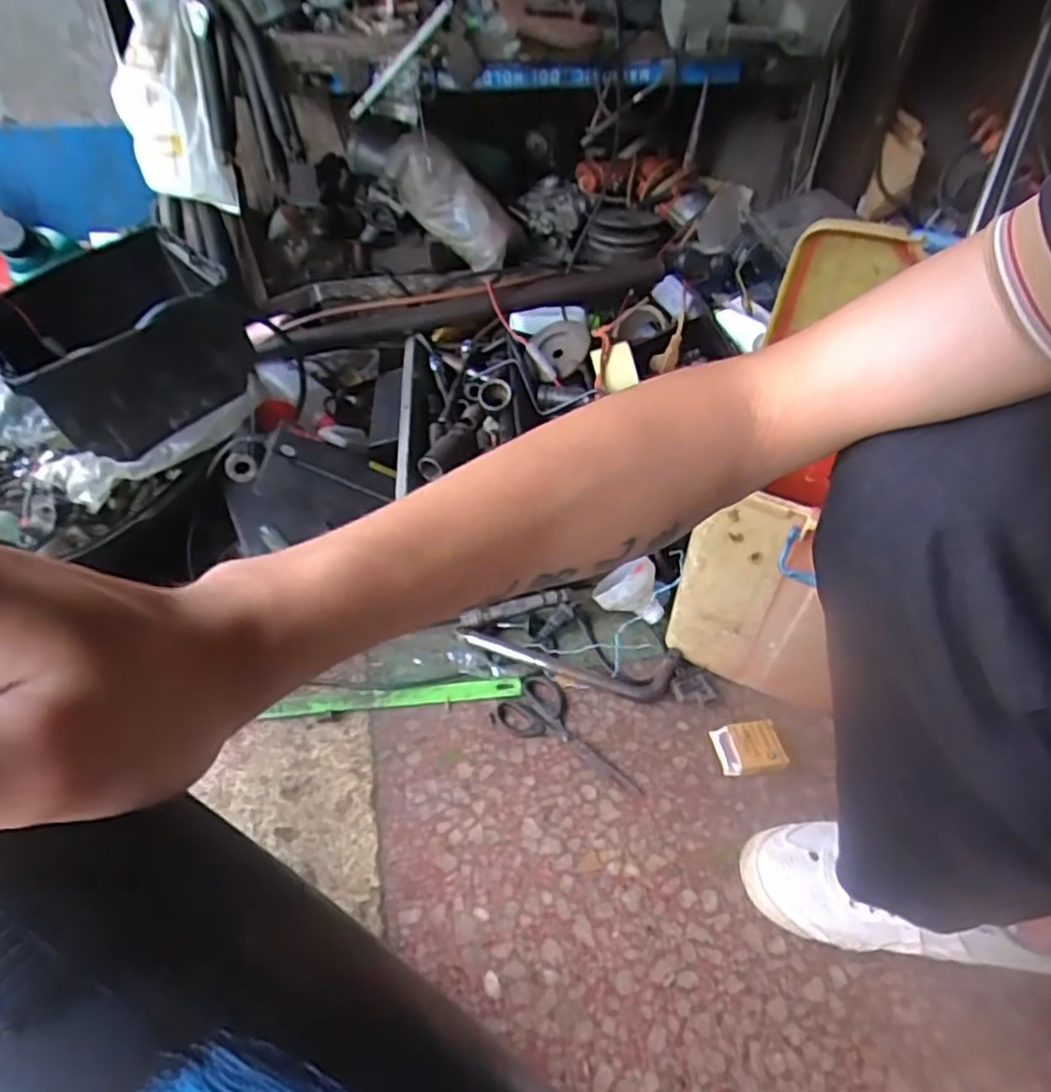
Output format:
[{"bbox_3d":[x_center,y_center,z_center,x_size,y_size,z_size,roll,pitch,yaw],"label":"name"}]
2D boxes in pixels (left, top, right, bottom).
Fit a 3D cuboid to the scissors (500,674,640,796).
[{"bbox_3d":[0.047,0.180,0.661,0.147,0.004,0.070,30,50,26],"label":"scissors"}]

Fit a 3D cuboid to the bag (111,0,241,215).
[{"bbox_3d":[-0.419,-0.517,0.815,0.122,0.208,0.122,-19,48,-21],"label":"bag"}]

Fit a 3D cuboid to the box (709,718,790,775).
[{"bbox_3d":[0.211,0.189,0.651,0.059,0.017,0.048,-6,44,-9],"label":"box"}]

